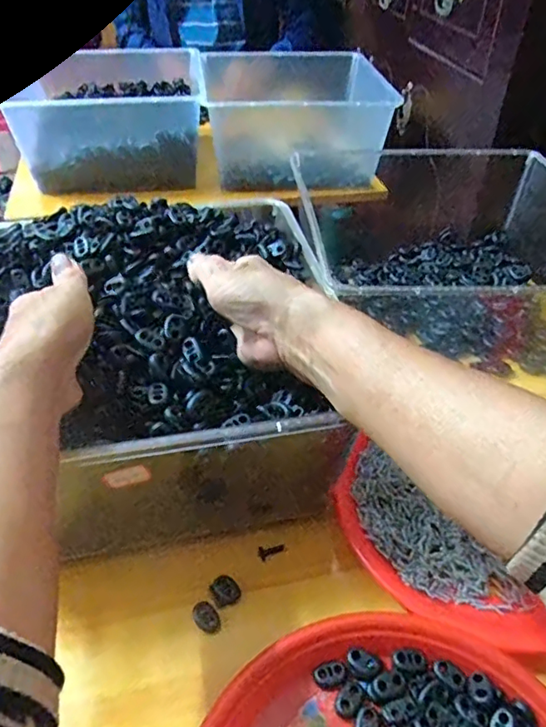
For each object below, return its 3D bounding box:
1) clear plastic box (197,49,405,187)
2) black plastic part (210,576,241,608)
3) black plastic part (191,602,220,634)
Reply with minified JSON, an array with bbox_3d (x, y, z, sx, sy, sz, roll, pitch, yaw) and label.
[{"bbox_3d":[0.029,-0.408,0.946,0.291,0.153,0.310,-3,38,-8],"label":"clear plastic box"},{"bbox_3d":[-0.033,0.159,0.391,0.019,0.010,0.017,-9,39,-15],"label":"black plastic part"},{"bbox_3d":[-0.045,0.172,0.377,0.020,0.010,0.014,31,46,31],"label":"black plastic part"}]

